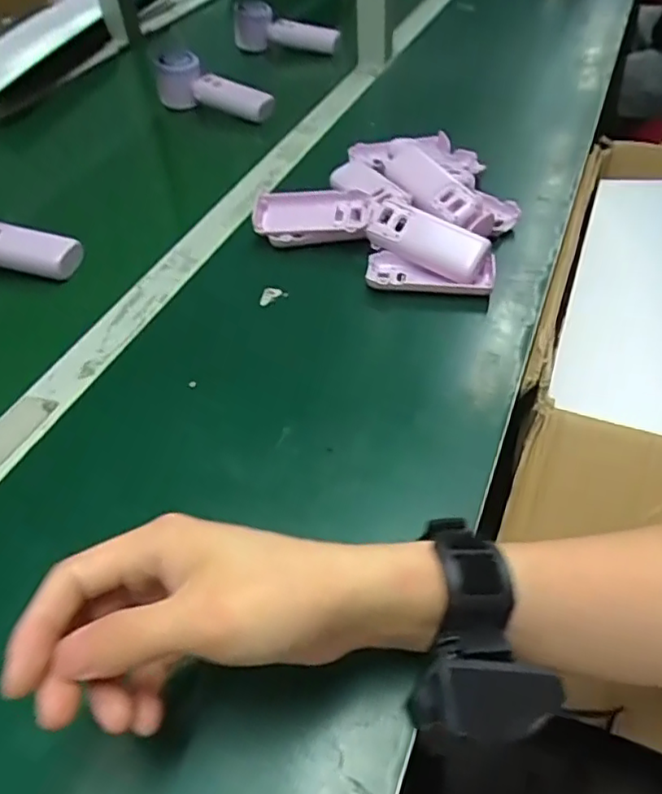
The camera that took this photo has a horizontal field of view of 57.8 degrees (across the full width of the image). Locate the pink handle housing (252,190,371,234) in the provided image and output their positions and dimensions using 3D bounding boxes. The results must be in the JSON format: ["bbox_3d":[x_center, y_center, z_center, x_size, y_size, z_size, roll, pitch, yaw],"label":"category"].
[{"bbox_3d":[-0.018,-0.169,0.570,0.109,0.033,0.044,5,48,10],"label":"pink handle housing"}]

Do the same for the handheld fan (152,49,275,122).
[{"bbox_3d":[-0.151,-0.404,0.788,0.168,0.056,0.058,23,52,9],"label":"handheld fan"}]

